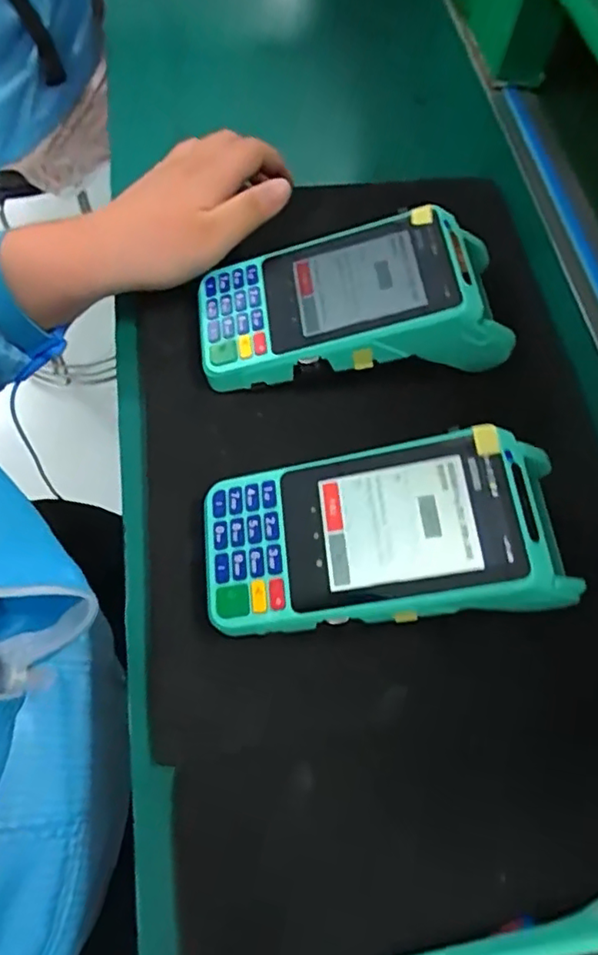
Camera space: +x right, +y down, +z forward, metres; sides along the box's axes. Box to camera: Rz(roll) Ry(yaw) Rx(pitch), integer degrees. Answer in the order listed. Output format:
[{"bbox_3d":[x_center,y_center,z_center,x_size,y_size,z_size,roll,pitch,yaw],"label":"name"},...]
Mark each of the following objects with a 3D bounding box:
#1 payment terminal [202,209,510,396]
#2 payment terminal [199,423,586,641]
[{"bbox_3d":[0.028,-0.095,0.337,0.164,0.065,0.071,-4,65,-5],"label":"payment terminal"},{"bbox_3d":[0.038,0.028,0.278,0.161,0.059,0.079,-4,65,-5],"label":"payment terminal"}]

